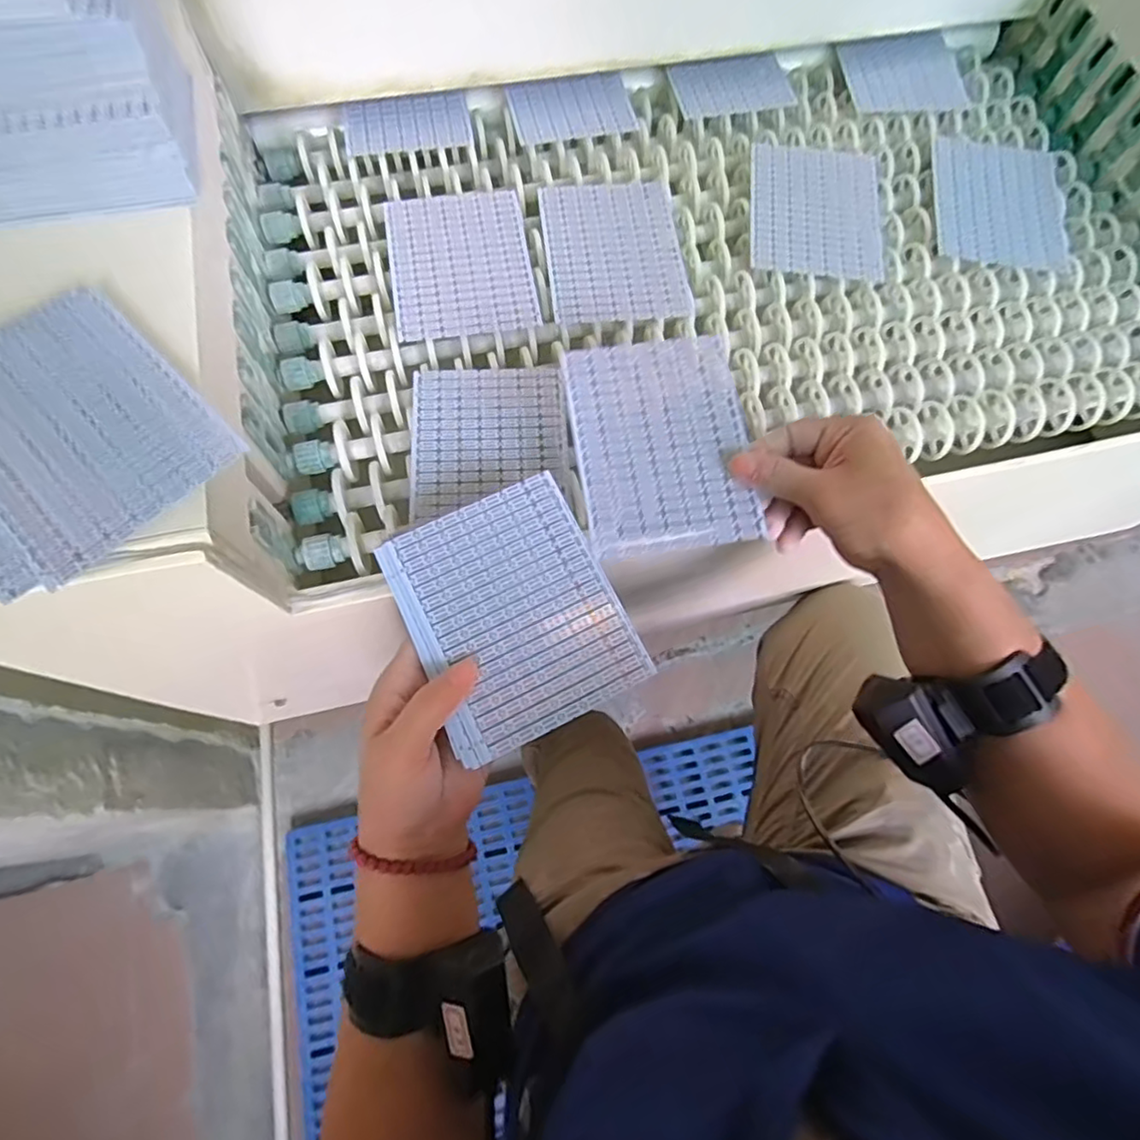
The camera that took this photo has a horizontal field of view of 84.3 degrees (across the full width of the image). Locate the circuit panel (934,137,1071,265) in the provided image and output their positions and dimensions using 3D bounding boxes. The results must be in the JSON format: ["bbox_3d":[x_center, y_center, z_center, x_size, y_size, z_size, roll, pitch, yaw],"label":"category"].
[{"bbox_3d":[0.351,-0.303,0.512,0.105,0.009,0.136,9,69,1],"label":"circuit panel"}]

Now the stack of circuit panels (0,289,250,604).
[{"bbox_3d":[-0.238,-0.066,0.295,0.115,0.004,0.137,-41,77,-15],"label":"stack of circuit panels"}]

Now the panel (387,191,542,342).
[{"bbox_3d":[-0.080,-0.227,0.460,0.100,0.004,0.129,-9,72,-6],"label":"panel"}]

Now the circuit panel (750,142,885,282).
[{"bbox_3d":[0.196,-0.286,0.499,0.104,0.009,0.133,7,71,0],"label":"circuit panel"}]

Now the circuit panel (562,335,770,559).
[{"bbox_3d":[0.054,-0.076,0.373,0.098,0.004,0.127,-8,78,-4],"label":"circuit panel"}]

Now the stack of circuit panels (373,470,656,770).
[{"bbox_3d":[-0.031,0.022,0.345,0.108,0.011,0.129,-25,74,-11],"label":"stack of circuit panels"}]

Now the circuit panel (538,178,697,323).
[{"bbox_3d":[0.034,-0.242,0.474,0.103,0.005,0.128,-6,71,-5],"label":"circuit panel"}]

